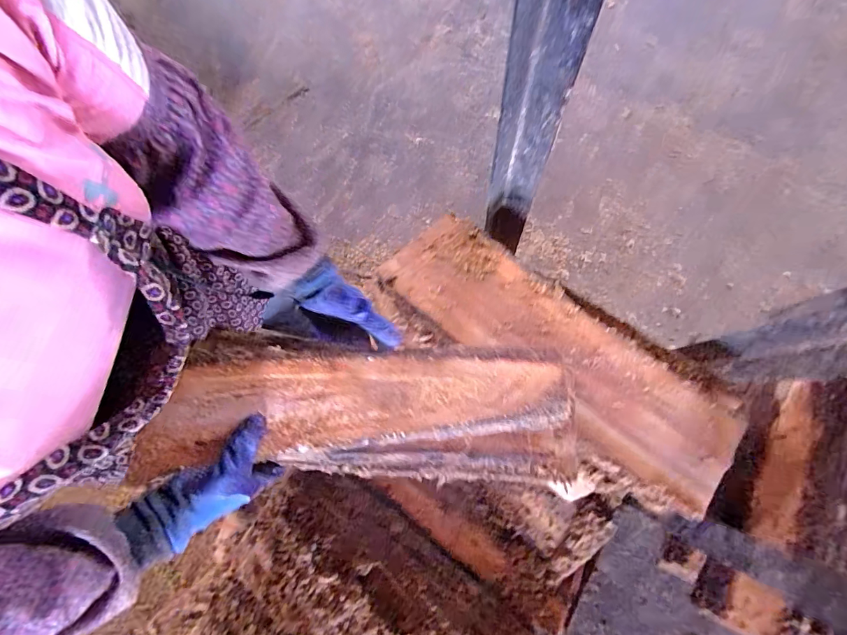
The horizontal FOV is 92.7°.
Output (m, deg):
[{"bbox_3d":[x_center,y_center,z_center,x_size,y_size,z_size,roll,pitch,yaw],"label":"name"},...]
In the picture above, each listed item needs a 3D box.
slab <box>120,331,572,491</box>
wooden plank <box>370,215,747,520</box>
[{"bbox_3d":[-0.063,0.116,0.483,0.492,0.065,0.186,5,77,-5],"label":"slab"},{"bbox_3d":[0.172,0.052,0.579,0.521,0.054,0.202,35,82,10],"label":"wooden plank"}]

